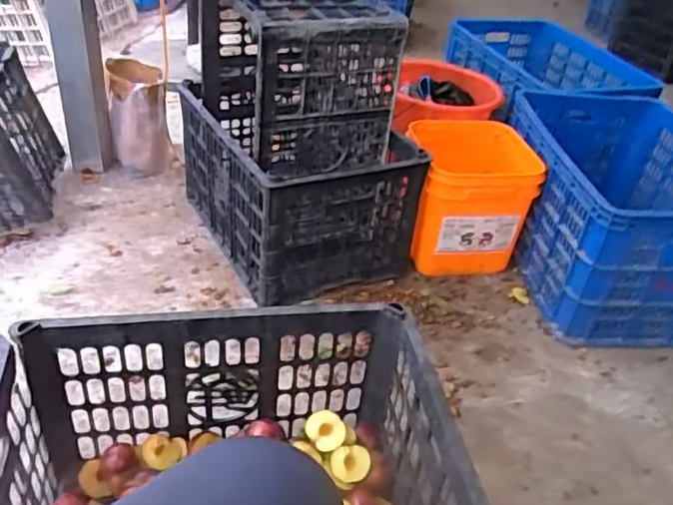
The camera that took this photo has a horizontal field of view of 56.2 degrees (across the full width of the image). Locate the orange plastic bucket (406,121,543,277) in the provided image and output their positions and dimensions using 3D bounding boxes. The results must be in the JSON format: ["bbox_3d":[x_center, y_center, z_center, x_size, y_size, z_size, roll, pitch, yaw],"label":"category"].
[{"bbox_3d":[0.293,-0.112,1.371,0.276,0.236,0.264,4,37,-3],"label":"orange plastic bucket"}]

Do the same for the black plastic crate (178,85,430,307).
[{"bbox_3d":[-0.082,-0.143,1.337,0.349,0.259,0.456,-15,42,-25],"label":"black plastic crate"}]

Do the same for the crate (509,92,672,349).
[{"bbox_3d":[0.602,-0.108,1.375,0.414,0.287,0.592,0,38,-7],"label":"crate"}]

